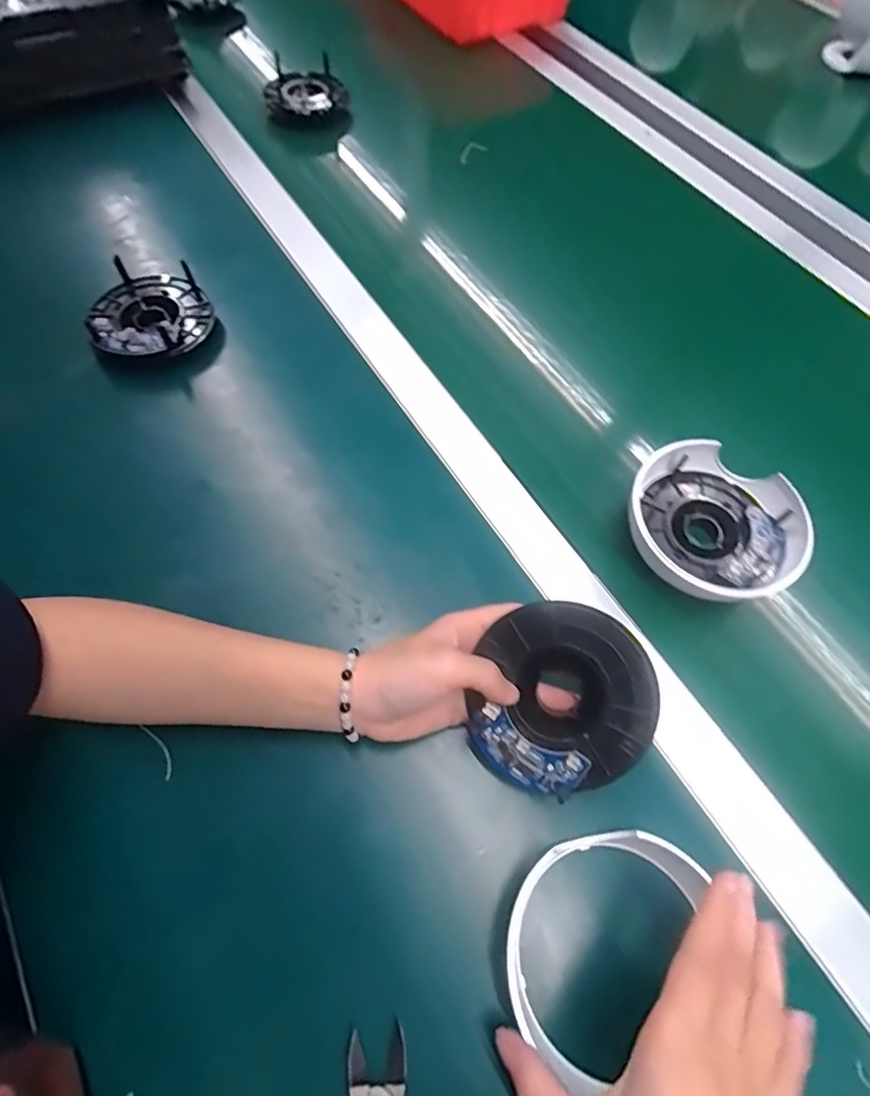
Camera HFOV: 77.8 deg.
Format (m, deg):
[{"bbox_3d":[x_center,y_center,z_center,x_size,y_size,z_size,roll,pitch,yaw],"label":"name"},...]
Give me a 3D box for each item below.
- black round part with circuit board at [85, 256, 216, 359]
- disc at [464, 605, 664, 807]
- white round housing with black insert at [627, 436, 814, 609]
[{"bbox_3d":[-0.241,-0.202,0.464,0.093,0.029,0.105,-2,64,-3],"label":"black round part with circuit board"},{"bbox_3d":[0.072,0.084,0.301,0.097,0.010,0.103,-1,83,10],"label":"disc"},{"bbox_3d":[0.194,-0.017,0.381,0.113,0.034,0.109,1,64,-1],"label":"white round housing with black insert"}]

